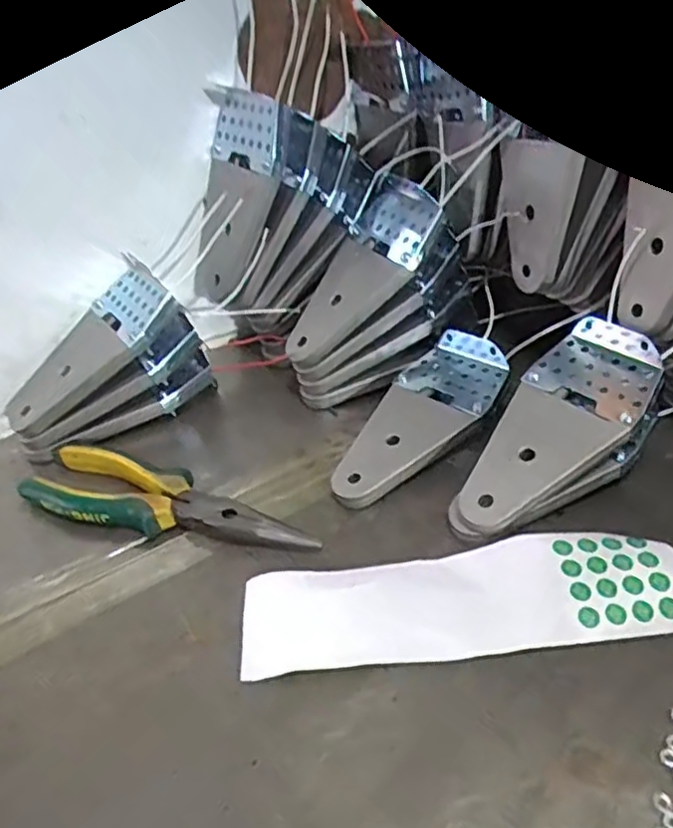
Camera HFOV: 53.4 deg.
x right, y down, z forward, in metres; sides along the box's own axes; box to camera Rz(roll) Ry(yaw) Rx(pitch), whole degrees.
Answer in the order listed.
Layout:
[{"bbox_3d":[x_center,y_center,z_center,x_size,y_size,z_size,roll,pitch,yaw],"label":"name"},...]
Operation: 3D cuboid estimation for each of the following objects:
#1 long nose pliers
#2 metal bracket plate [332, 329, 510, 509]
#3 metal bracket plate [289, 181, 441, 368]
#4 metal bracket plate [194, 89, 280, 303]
[{"bbox_3d":[-0.102,0.052,0.404,0.189,0.027,0.048,9,42,19],"label":"long nose pliers"},{"bbox_3d":[0.052,0.003,0.428,0.067,0.018,0.144,28,60,35],"label":"metal bracket plate"},{"bbox_3d":[0.017,-0.094,0.458,0.140,0.015,0.064,-54,49,2],"label":"metal bracket plate"},{"bbox_3d":[-0.073,-0.142,0.458,0.023,0.142,0.064,-2,30,-38],"label":"metal bracket plate"}]

